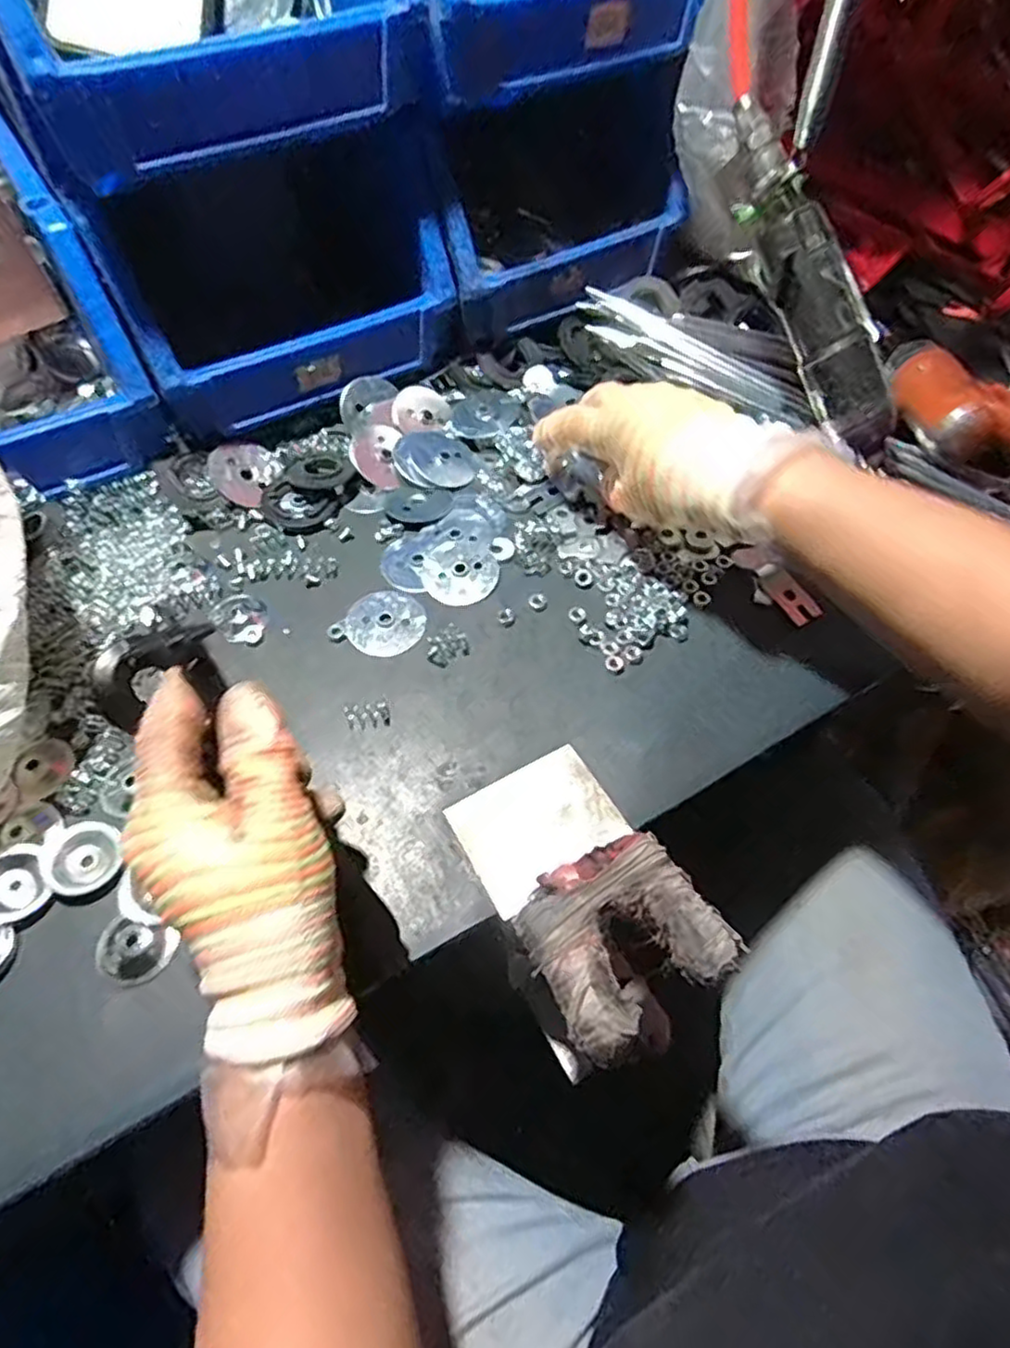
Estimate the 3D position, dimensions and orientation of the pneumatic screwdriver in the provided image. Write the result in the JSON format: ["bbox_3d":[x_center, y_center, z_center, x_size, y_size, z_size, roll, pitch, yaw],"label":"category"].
[{"bbox_3d":[0.177,-0.227,0.398,0.046,0.040,0.202,-29,98,-18],"label":"pneumatic screwdriver"}]

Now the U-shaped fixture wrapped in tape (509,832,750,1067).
[{"bbox_3d":[0.050,0.115,0.291,0.075,0.036,0.073,-25,63,-16],"label":"U-shaped fixture wrapped in tape"}]

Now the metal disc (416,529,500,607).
[{"bbox_3d":[-0.029,-0.066,0.416,0.046,0.004,0.057,-18,61,-12],"label":"metal disc"}]

